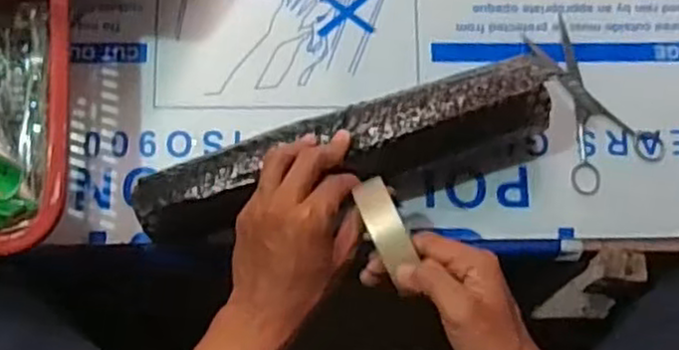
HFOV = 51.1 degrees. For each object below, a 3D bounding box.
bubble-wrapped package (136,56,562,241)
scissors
[{"bbox_3d":[0.008,-0.022,0.598,0.340,0.072,0.067,-16,84,-5],"label":"bubble-wrapped package"},{"bbox_3d":[0.221,-0.064,0.659,0.090,0.013,0.156,-32,85,-5],"label":"scissors"}]

